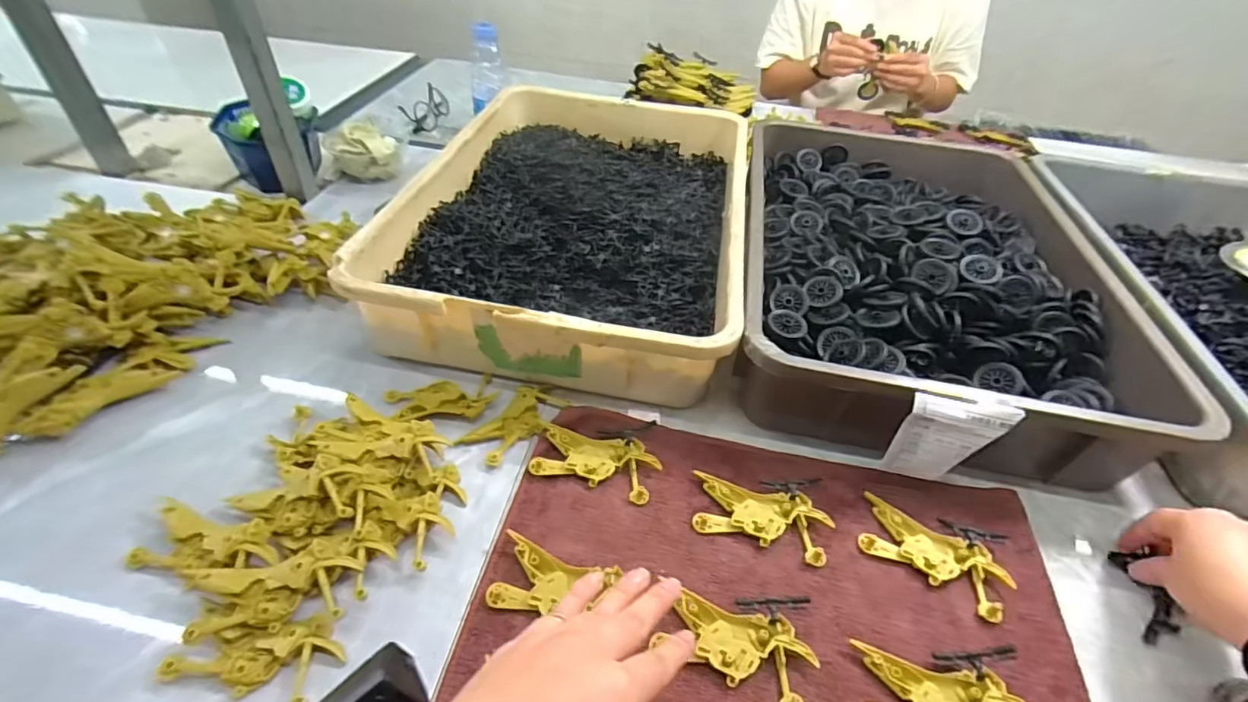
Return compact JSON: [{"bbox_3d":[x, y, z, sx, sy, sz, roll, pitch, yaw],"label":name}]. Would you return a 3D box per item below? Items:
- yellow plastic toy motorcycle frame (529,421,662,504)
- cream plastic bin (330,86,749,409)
[{"bbox_3d":[-0.023,0.089,0.445,0.097,0.011,0.051,14,45,9],"label":"yellow plastic toy motorcycle frame"},{"bbox_3d":[-0.042,-0.180,0.641,0.351,0.101,0.516,9,44,5],"label":"cream plastic bin"}]

